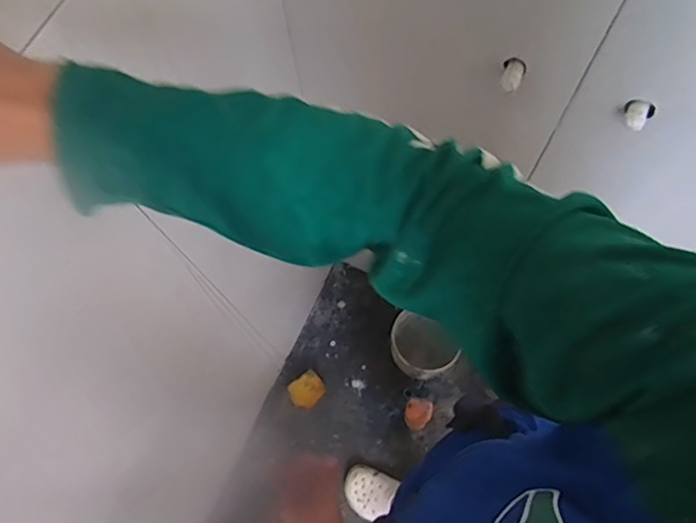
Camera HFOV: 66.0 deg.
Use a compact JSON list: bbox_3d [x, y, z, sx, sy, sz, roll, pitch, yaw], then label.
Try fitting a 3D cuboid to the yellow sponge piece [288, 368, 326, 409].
[{"bbox_3d":[-0.112,0.352,1.470,0.093,0.031,0.085,-39,93,-21],"label":"yellow sponge piece"}]

